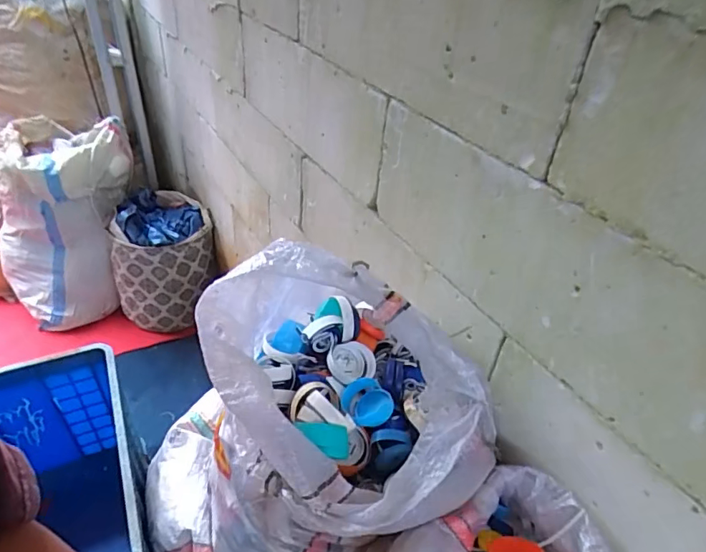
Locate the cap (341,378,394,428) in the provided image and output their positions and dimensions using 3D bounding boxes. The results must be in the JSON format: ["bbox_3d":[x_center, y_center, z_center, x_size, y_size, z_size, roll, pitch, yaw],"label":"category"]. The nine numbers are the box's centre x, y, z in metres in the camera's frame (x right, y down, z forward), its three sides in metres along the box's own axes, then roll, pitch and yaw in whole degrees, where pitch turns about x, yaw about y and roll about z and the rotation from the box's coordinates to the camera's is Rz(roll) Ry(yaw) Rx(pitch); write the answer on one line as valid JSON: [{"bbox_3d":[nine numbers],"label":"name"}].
[{"bbox_3d":[0.022,0.178,0.681,0.061,0.042,0.065,3,38,-3],"label":"cap"}]

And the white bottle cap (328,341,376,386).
[{"bbox_3d":[-0.001,0.126,0.716,0.068,0.030,0.057,-16,76,-14],"label":"white bottle cap"}]

